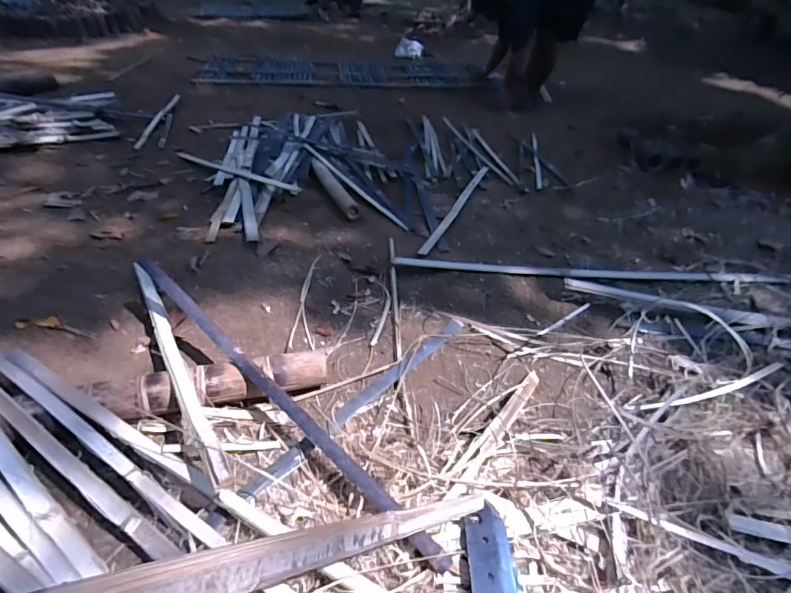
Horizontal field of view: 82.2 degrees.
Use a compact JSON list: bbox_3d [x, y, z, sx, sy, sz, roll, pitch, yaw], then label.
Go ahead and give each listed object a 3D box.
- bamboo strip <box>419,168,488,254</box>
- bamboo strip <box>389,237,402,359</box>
[{"bbox_3d":[0.252,-0.367,1.773,0.036,0.011,0.909,17,41,15],"label":"bamboo strip"},{"bbox_3d":[-0.001,-0.024,1.248,0.014,0.018,0.589,2,35,-4],"label":"bamboo strip"}]

